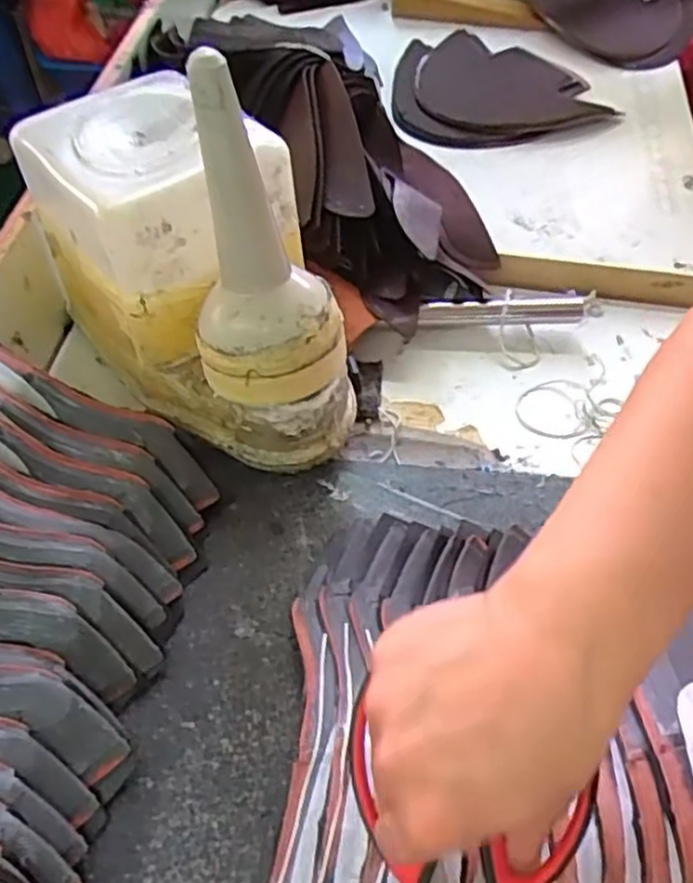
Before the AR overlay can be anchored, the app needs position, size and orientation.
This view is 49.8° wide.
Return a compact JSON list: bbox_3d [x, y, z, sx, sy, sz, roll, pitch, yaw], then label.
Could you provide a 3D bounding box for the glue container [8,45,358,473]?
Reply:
[{"bbox_3d":[-0.104,-0.129,0.490,0.162,0.213,0.255,-20,57,-17],"label":"glue container"}]

